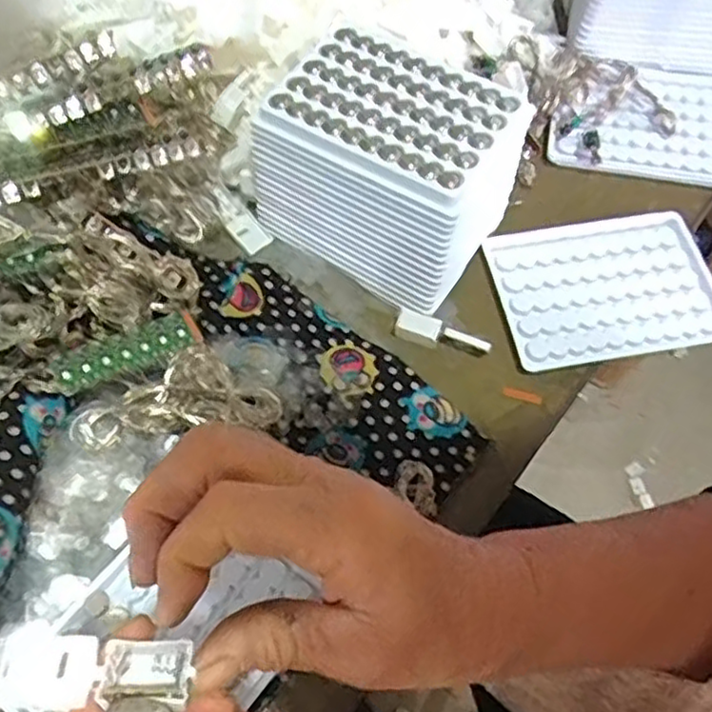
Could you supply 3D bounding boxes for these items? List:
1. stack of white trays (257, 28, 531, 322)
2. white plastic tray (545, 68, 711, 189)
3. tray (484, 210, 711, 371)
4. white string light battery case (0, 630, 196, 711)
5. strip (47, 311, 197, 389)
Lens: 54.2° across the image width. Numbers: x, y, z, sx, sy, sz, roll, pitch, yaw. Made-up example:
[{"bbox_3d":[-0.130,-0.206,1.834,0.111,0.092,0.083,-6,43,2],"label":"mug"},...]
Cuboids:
[{"bbox_3d":[0.021,-0.108,0.403,0.135,0.081,0.104,34,67,16],"label":"stack of white trays"},{"bbox_3d":[0.202,-0.165,0.480,0.131,0.020,0.093,8,63,4],"label":"white plastic tray"},{"bbox_3d":[0.153,-0.043,0.425,0.127,0.005,0.093,-9,63,-5],"label":"tray"},{"bbox_3d":[-0.078,0.095,0.211,0.055,0.015,0.021,2,62,-6],"label":"white string light battery case"},{"bbox_3d":[-0.118,-0.001,0.357,0.070,0.004,0.021,-24,72,-20],"label":"strip"}]

